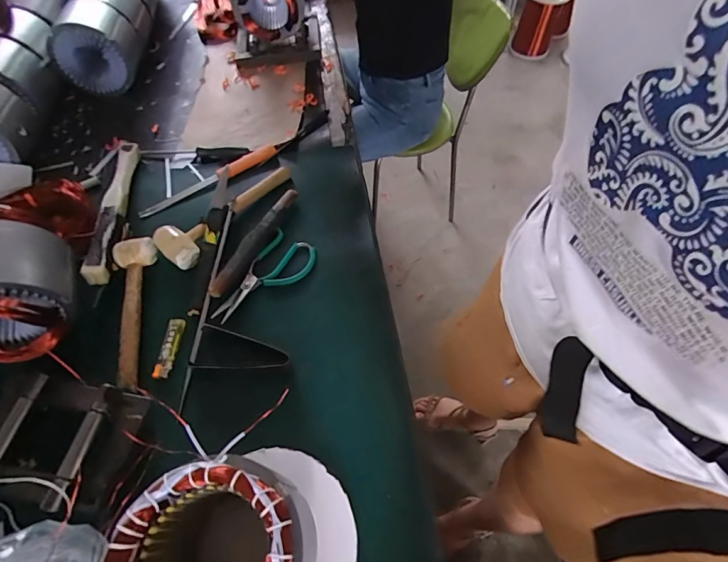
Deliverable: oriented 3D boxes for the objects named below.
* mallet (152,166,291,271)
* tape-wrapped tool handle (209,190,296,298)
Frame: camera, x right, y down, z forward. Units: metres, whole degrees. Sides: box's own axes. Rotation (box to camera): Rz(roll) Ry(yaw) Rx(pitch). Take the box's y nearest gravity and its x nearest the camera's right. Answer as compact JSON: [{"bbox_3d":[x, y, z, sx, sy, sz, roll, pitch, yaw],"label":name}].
[{"bbox_3d":[-0.219,-0.117,0.677,0.079,0.041,0.263,40,66,21],"label":"mallet"},{"bbox_3d":[-0.174,-0.069,0.652,0.028,0.023,0.233,23,61,13],"label":"tape-wrapped tool handle"}]

